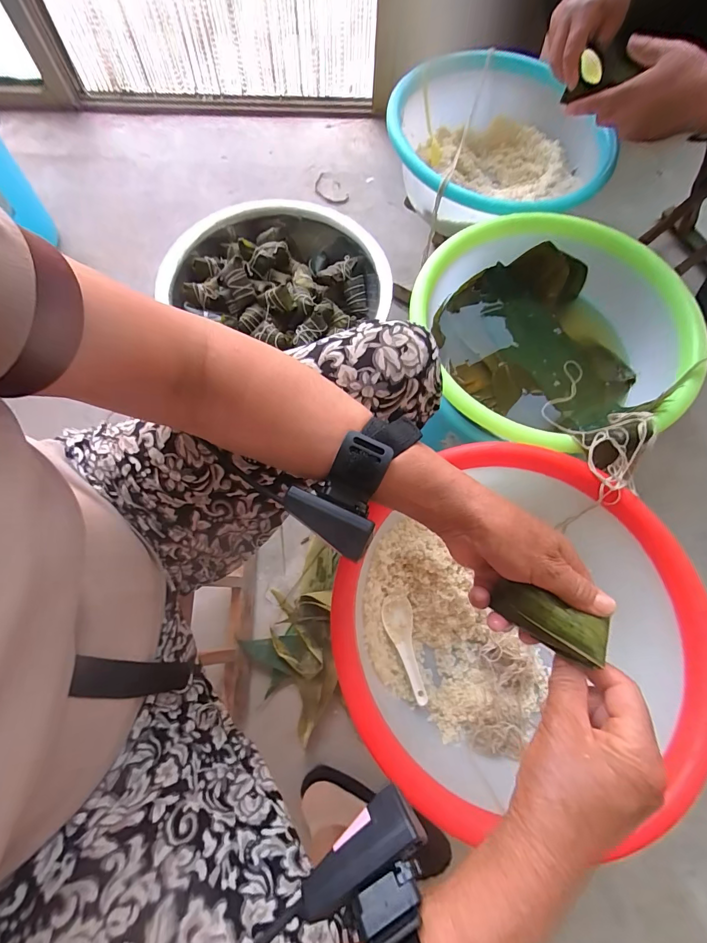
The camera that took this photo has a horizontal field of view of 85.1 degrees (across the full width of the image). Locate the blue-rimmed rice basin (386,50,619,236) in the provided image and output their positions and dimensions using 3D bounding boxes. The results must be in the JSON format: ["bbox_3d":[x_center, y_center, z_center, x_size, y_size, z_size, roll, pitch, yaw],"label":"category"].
[{"bbox_3d":[0.229,-0.570,0.696,0.356,0.138,0.355,0,71,-1],"label":"blue-rimmed rice basin"}]

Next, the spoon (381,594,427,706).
[{"bbox_3d":[0.058,0.207,0.450,0.035,0.025,0.119,-8,71,-4],"label":"spoon"}]

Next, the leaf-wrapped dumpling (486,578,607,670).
[{"bbox_3d":[0.137,0.103,0.272,0.074,0.024,0.032,24,70,31],"label":"leaf-wrapped dumpling"}]

